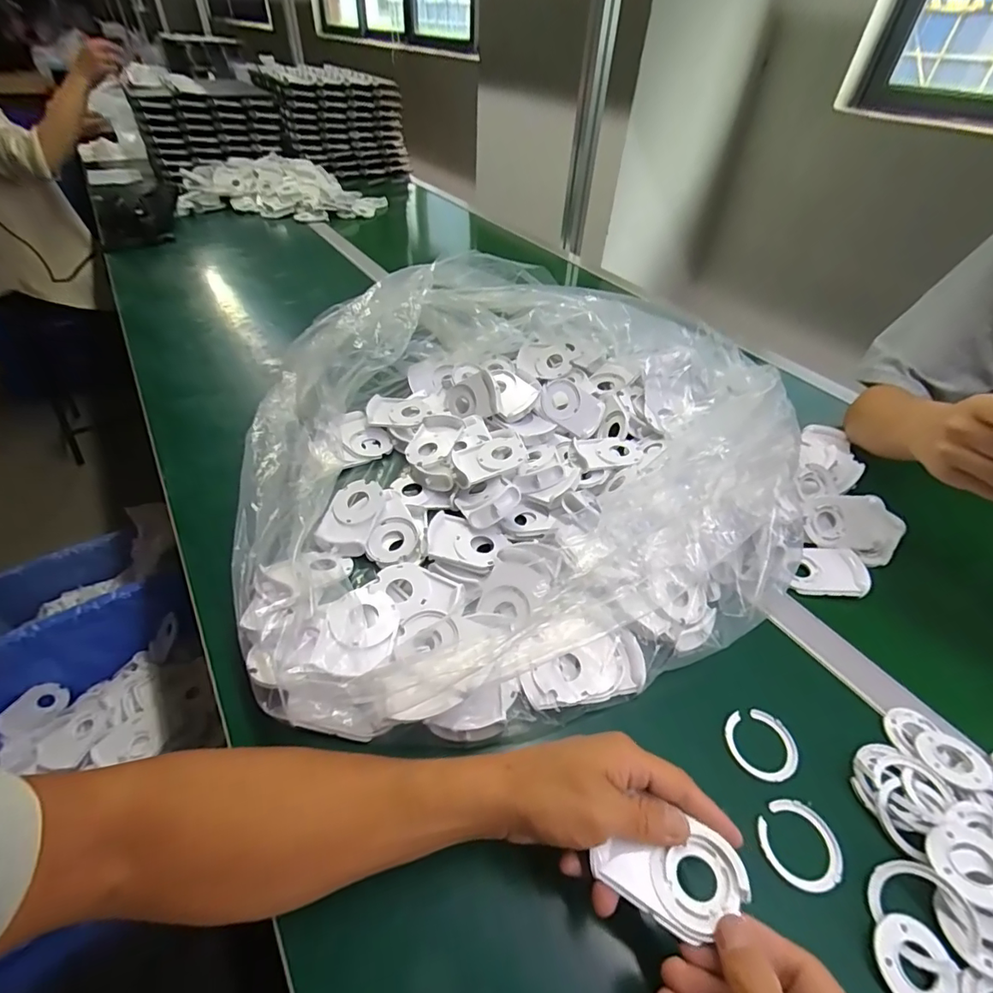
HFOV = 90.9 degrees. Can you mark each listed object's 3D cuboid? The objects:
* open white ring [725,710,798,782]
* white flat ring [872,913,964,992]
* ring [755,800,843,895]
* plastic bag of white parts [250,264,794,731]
[{"bbox_3d":[0.204,0.192,0.377,0.050,0.005,0.050,2,44,-2],"label":"open white ring"},{"bbox_3d":[0.245,0.273,0.285,0.042,0.005,0.044,2,44,-2],"label":"white flat ring"},{"bbox_3d":[0.205,0.234,0.330,0.049,0.004,0.050,2,44,-2],"label":"ring"},{"bbox_3d":[0.016,-0.086,0.566,0.596,0.115,0.608,-14,47,-18],"label":"plastic bag of white parts"}]

